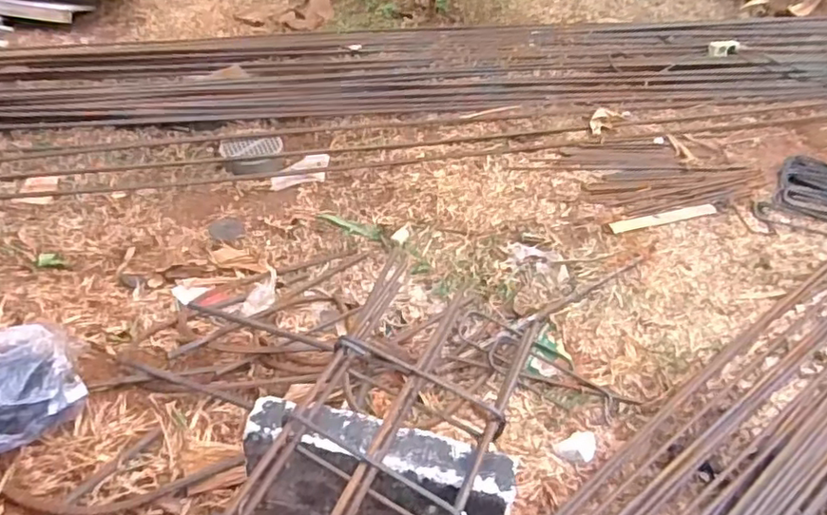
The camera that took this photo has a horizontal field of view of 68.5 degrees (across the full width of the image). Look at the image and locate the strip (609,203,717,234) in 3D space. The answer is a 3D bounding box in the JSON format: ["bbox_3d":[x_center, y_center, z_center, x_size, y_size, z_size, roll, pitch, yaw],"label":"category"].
[{"bbox_3d":[0.668,-0.107,1.608,0.353,0.008,0.040,-12,43,-20],"label":"strip"}]

